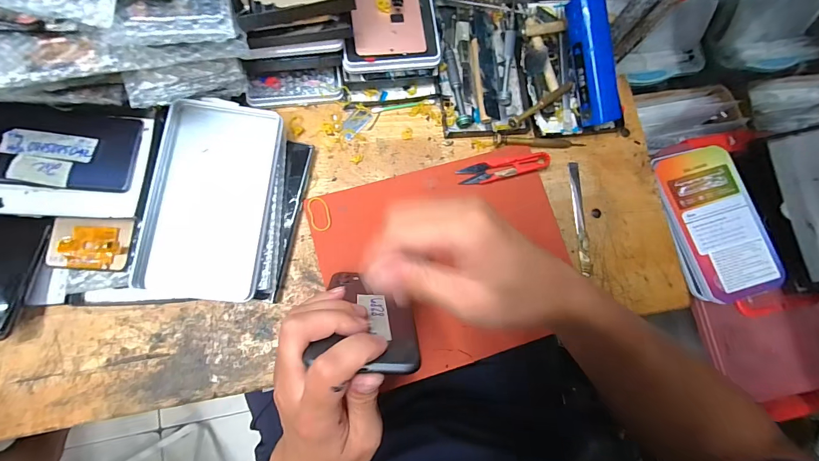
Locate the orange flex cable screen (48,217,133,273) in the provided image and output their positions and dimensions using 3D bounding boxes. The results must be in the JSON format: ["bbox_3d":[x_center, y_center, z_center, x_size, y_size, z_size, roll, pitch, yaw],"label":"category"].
[{"bbox_3d":[-0.291,0.012,0.332,0.073,0.006,0.047,4,80,-5],"label":"orange flex cable screen"}]

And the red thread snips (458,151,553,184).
[{"bbox_3d":[0.105,-0.069,0.399,0.102,0.012,0.023,-13,82,-8],"label":"red thread snips"}]

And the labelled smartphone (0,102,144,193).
[{"bbox_3d":[-0.334,-0.078,0.333,0.154,0.008,0.075,6,80,-5],"label":"labelled smartphone"}]

